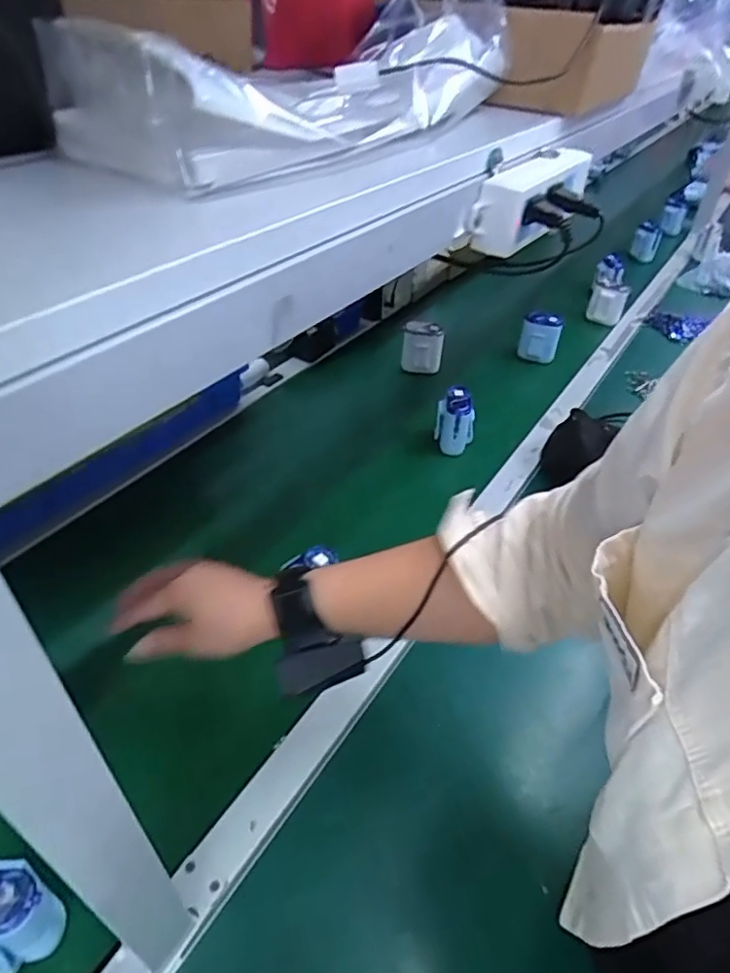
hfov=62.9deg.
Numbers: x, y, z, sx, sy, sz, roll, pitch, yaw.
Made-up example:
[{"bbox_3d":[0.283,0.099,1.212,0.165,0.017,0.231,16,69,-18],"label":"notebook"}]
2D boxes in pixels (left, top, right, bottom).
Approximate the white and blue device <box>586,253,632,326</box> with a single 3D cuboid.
[{"bbox_3d":[0.526,-0.431,1.286,0.070,0.065,0.167,11,60,9],"label":"white and blue device"}]

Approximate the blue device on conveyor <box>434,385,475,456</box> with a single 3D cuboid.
[{"bbox_3d":[0.137,-0.093,0.899,0.058,0.093,0.063,10,42,7],"label":"blue device on conveyor"}]

